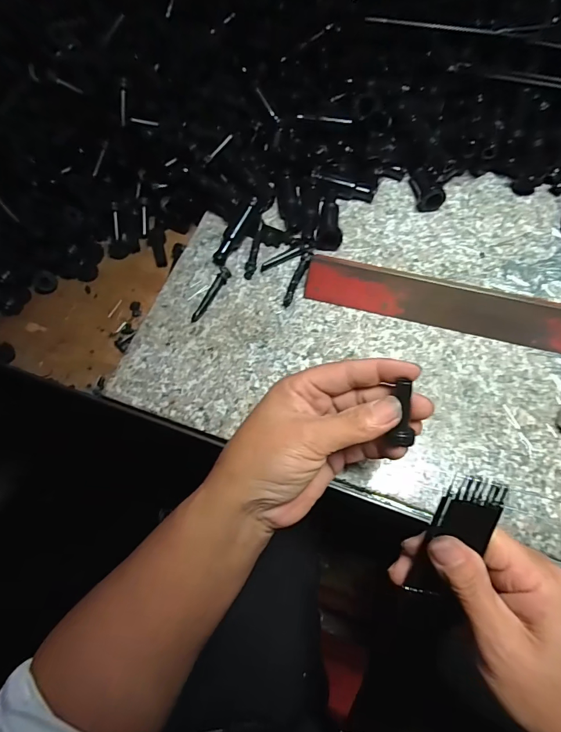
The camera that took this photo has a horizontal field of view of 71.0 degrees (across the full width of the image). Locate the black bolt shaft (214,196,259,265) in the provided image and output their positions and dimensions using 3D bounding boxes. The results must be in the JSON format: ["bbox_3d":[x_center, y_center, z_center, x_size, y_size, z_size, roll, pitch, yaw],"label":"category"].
[{"bbox_3d":[-0.041,-0.125,0.366,0.007,0.015,0.069,31,90,14],"label":"black bolt shaft"}]

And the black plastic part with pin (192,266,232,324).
[{"bbox_3d":[-0.062,-0.064,0.350,0.008,0.009,0.059,26,68,12],"label":"black plastic part with pin"}]

